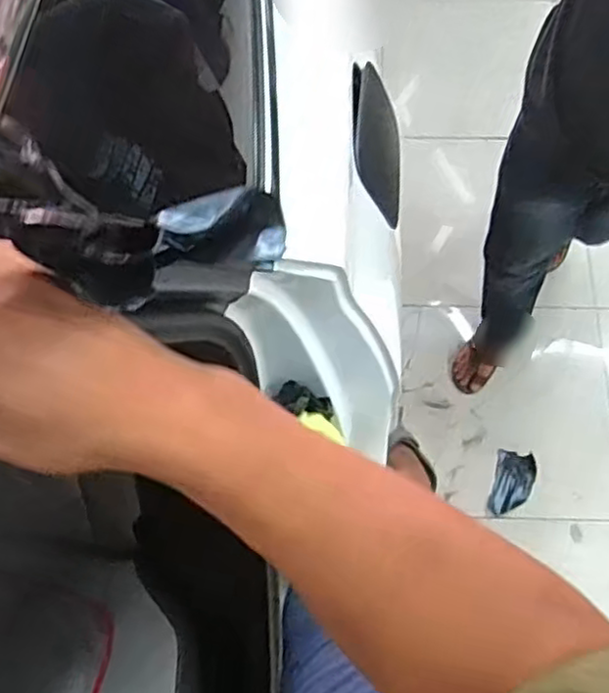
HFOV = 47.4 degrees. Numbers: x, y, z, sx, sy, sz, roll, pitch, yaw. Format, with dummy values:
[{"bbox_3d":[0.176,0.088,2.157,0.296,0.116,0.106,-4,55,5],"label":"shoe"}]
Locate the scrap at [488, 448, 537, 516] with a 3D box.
[{"bbox_3d":[0.548,0.361,1.815,0.102,0.018,0.170,15,69,6],"label":"scrap"}]

